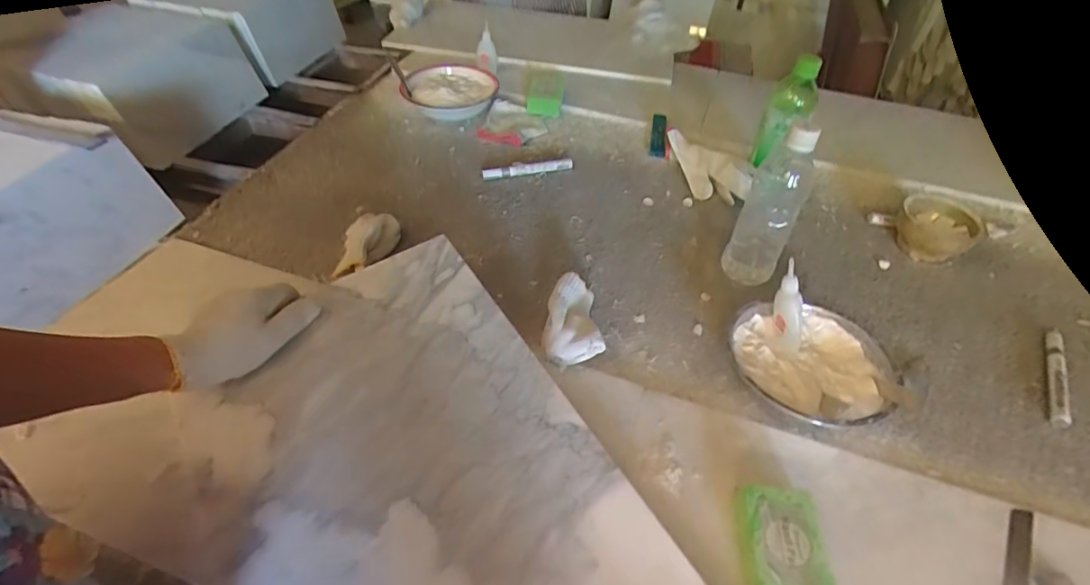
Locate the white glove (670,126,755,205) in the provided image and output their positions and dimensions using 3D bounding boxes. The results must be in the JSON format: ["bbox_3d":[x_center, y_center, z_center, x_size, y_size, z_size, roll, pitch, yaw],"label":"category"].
[{"bbox_3d":[0.236,-0.179,0.796,0.052,0.059,0.165,-30,54,-30],"label":"white glove"}]

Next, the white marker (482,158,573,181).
[{"bbox_3d":[-0.026,-0.193,0.815,0.141,0.017,0.018,-13,47,-17],"label":"white marker"}]

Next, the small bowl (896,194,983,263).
[{"bbox_3d":[0.533,-0.083,0.725,0.092,0.059,0.101,2,44,-2],"label":"small bowl"}]

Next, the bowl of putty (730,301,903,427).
[{"bbox_3d":[0.269,0.078,0.546,0.154,0.046,0.143,2,44,-2],"label":"bowl of putty"}]

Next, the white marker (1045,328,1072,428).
[{"bbox_3d":[0.563,0.089,0.583,0.020,0.013,0.150,26,48,20],"label":"white marker"}]

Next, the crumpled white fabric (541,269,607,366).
[{"bbox_3d":[0.031,0.032,0.579,0.065,0.043,0.113,5,44,1],"label":"crumpled white fabric"}]

